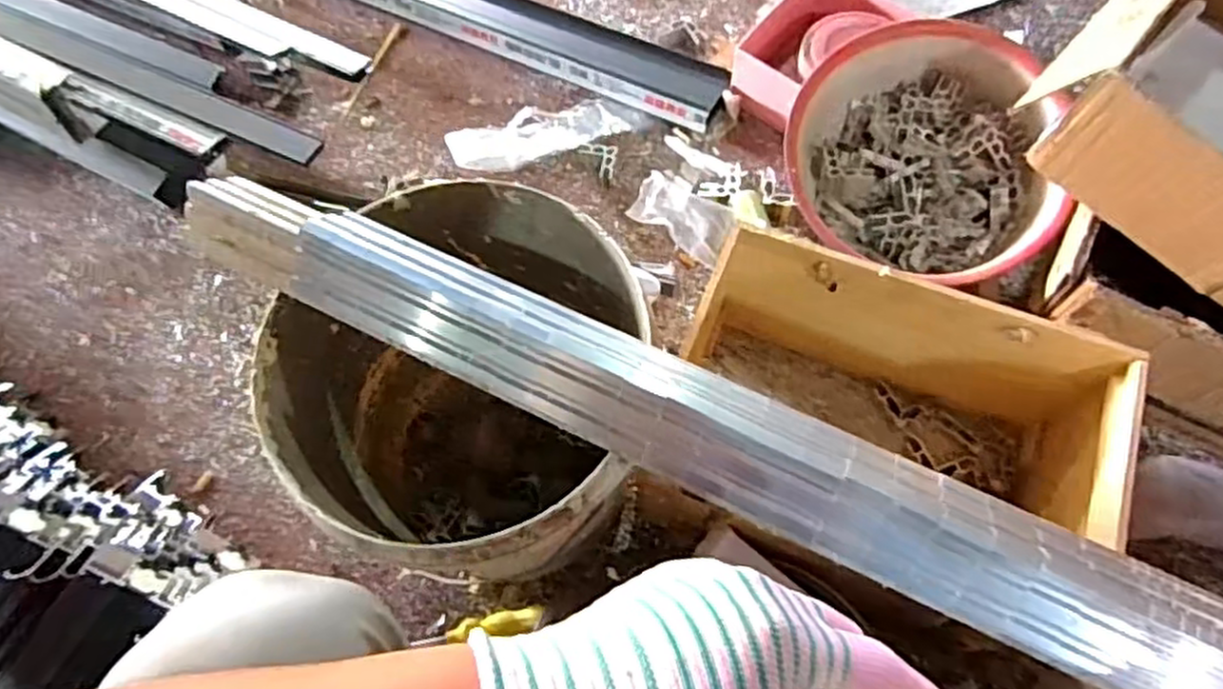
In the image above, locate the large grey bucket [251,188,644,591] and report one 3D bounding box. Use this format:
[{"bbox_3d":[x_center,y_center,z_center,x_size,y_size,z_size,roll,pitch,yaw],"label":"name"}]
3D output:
[{"bbox_3d":[-0.107,0.070,0.691,0.280,0.325,0.289,-1,65,3],"label":"large grey bucket"}]

